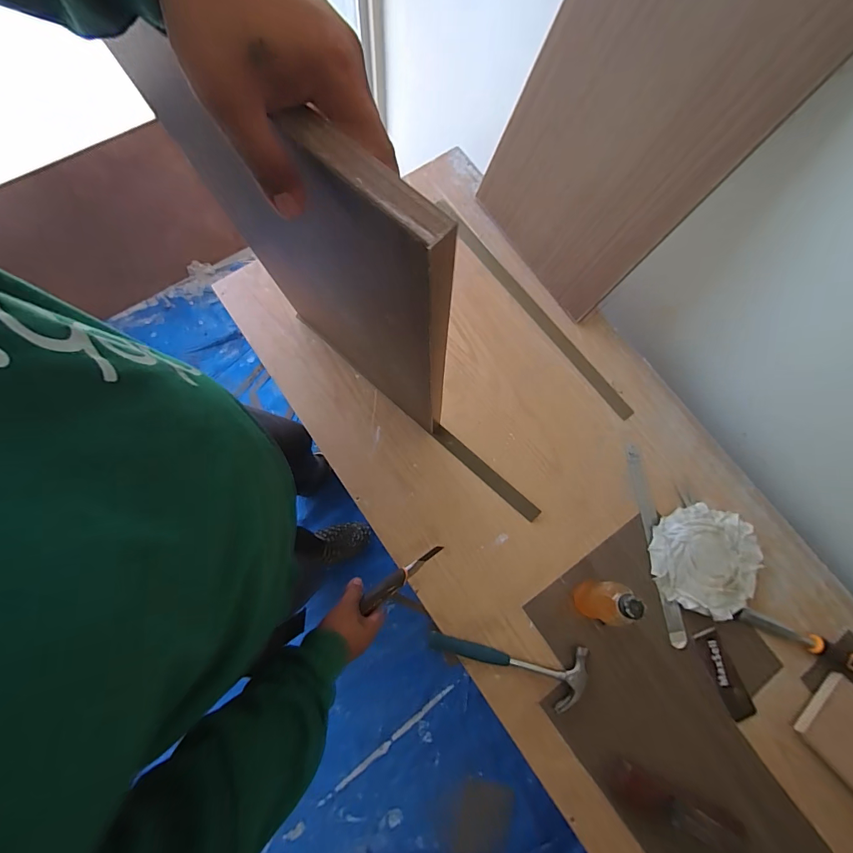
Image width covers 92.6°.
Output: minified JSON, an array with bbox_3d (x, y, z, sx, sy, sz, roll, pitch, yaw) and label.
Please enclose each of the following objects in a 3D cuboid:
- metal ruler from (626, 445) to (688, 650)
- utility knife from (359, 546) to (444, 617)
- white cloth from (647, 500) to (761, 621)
[{"bbox_3d":[0.395,0.199,0.706,0.029,0.009,0.335,-10,77,8],"label":"metal ruler"},{"bbox_3d":[-0.035,0.226,0.616,0.143,0.021,0.024,-32,78,-24],"label":"utility knife"},{"bbox_3d":[0.473,0.226,0.690,0.177,0.027,0.170,22,76,4],"label":"white cloth"}]

